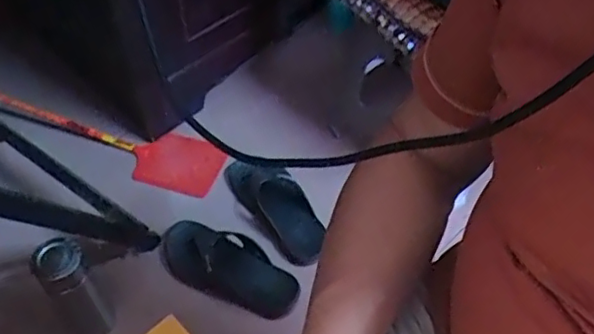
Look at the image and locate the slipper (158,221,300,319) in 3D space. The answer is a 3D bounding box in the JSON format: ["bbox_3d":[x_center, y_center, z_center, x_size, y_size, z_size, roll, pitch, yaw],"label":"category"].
[{"bbox_3d":[-0.117,0.164,0.982,0.249,0.048,0.118,22,54,16],"label":"slipper"}]

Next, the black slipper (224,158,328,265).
[{"bbox_3d":[-0.033,0.062,1.041,0.097,0.045,0.242,-27,56,-21],"label":"black slipper"}]

